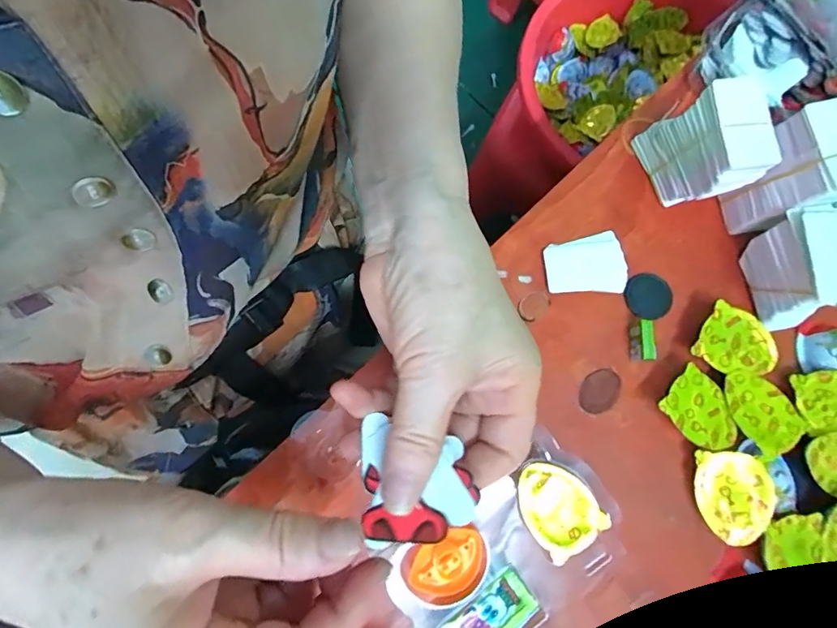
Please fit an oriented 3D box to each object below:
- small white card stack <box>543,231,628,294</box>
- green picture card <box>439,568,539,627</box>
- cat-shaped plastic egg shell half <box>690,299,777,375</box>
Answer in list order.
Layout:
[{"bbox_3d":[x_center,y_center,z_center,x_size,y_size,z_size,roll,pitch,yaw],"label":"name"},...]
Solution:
[{"bbox_3d":[0.112,-0.032,0.309,0.054,0.004,0.040,-11,79,-5],"label":"small white card stack"},{"bbox_3d":[0.039,0.171,0.258,0.053,0.007,0.028,-34,82,-9],"label":"green picture card"},{"bbox_3d":[0.201,0.019,0.289,0.048,0.013,0.038,29,78,3],"label":"cat-shaped plastic egg shell half"}]

